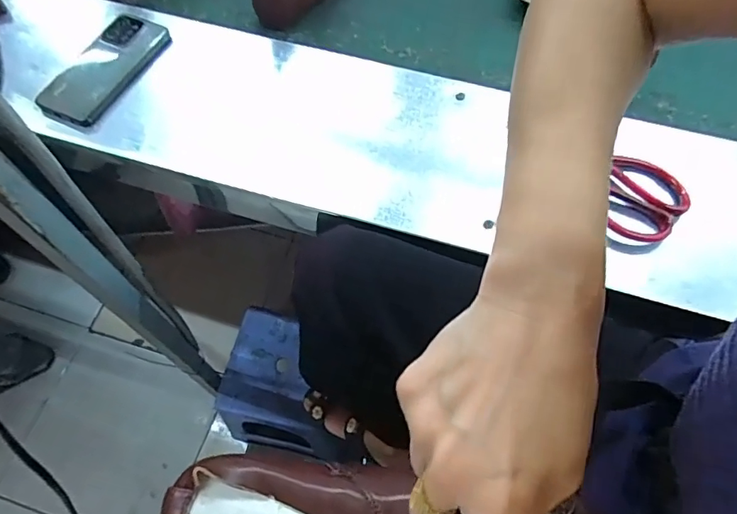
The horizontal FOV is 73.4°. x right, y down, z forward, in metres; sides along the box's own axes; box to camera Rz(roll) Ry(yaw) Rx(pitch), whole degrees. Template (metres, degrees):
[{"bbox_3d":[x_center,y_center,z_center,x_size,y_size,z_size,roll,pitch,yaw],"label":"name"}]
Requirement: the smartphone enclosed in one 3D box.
[{"bbox_3d":[-0.326,-0.235,0.613,0.082,0.014,0.175,23,65,10],"label":"smartphone"}]

